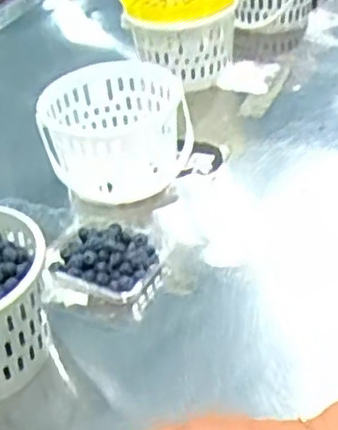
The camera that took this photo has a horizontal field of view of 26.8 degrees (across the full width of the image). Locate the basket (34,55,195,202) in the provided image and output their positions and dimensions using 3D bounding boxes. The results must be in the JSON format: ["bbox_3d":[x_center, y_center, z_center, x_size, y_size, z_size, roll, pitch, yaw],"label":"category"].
[{"bbox_3d":[-0.064,-0.118,0.930,0.197,0.118,0.173,-13,39,-10],"label":"basket"}]

